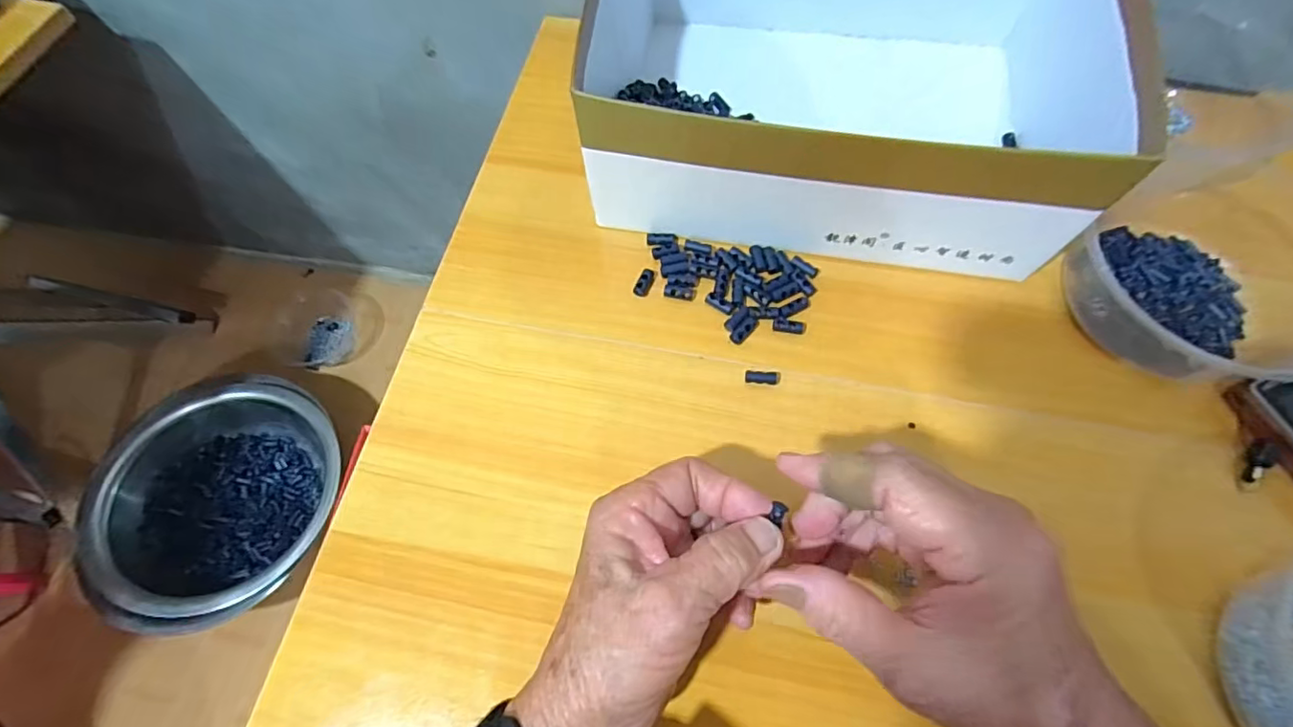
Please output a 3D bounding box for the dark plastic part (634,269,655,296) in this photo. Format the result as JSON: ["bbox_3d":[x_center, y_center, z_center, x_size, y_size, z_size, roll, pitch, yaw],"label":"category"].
[{"bbox_3d":[-0.001,-0.053,0.362,0.009,0.004,0.019,23,70,13],"label":"dark plastic part"}]

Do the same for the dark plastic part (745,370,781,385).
[{"bbox_3d":[0.070,0.008,0.333,0.021,0.004,0.008,7,67,6],"label":"dark plastic part"}]

